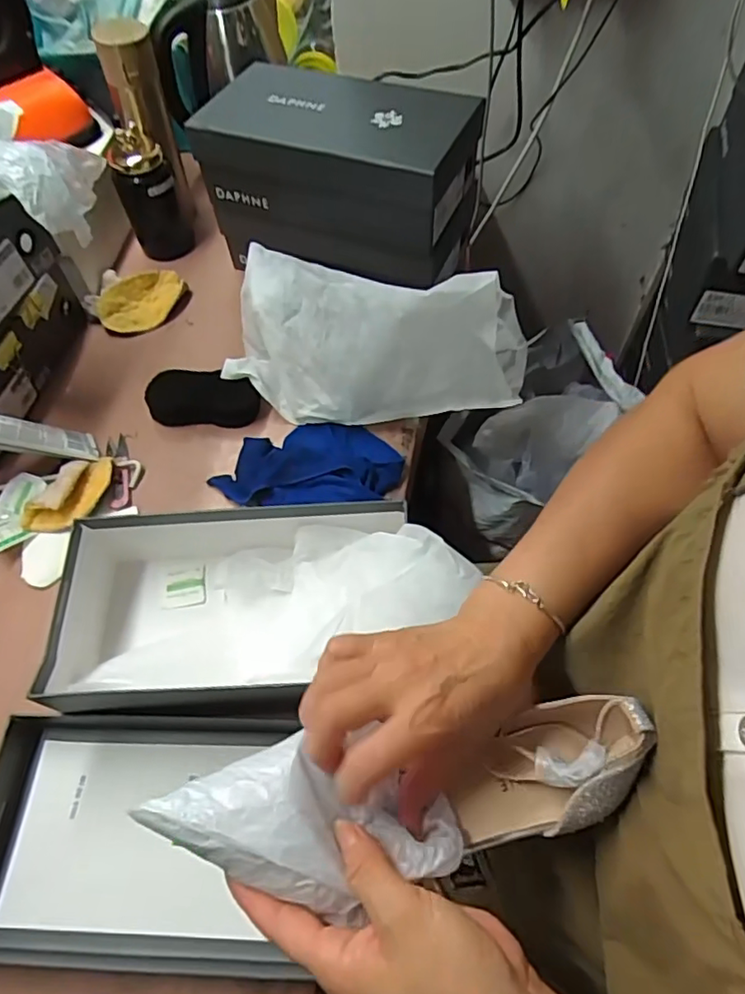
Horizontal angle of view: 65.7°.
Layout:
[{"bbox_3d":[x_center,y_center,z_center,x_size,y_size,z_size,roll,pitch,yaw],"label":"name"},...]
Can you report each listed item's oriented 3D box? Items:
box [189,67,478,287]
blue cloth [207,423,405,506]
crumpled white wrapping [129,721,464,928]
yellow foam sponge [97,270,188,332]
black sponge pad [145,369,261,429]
[{"bbox_3d":[-0.043,-0.374,0.701,0.308,0.177,0.156,13,61,9],"label":"box"},{"bbox_3d":[-0.069,-0.045,0.623,0.201,0.035,0.134,7,60,6],"label":"blue cloth"},{"bbox_3d":[-0.034,0.169,0.302,0.156,0.035,0.069,12,60,-5],"label":"crumpled white wrapping"},{"bbox_3d":[-0.304,-0.262,0.762,0.112,0.030,0.076,-23,61,-11],"label":"yellow foam sponge"},{"bbox_3d":[-0.194,-0.115,0.672,0.126,0.039,0.056,-1,59,2],"label":"black sponge pad"}]

